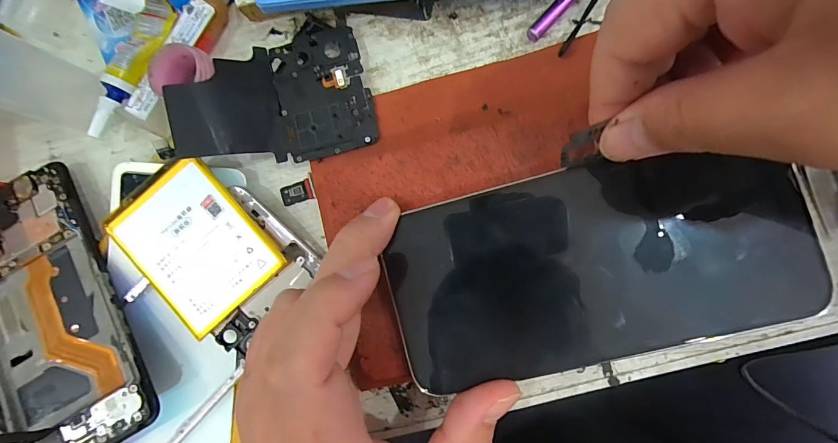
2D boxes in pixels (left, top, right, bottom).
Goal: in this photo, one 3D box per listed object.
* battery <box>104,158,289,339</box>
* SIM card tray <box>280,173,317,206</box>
[{"bbox_3d":[-0.113,0.012,0.196,0.058,0.006,0.074,-41,83,3],"label":"battery"},{"bbox_3d":[-0.066,-0.017,0.211,0.018,0.004,0.013,-15,85,6],"label":"SIM card tray"}]

